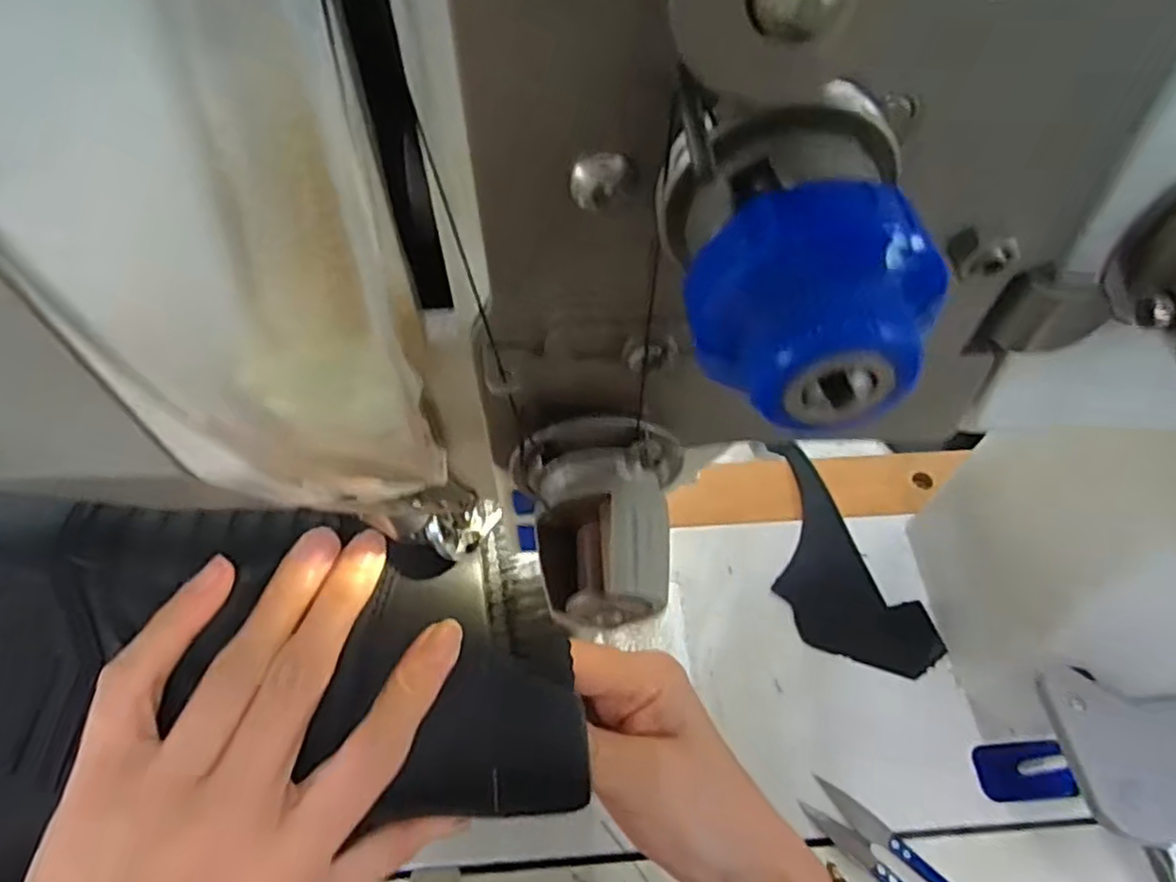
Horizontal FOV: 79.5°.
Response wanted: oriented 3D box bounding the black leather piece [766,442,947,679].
[{"bbox_3d":[0.147,0.073,0.446,0.073,0.004,0.165,-19,51,-16],"label":"black leather piece"}]

